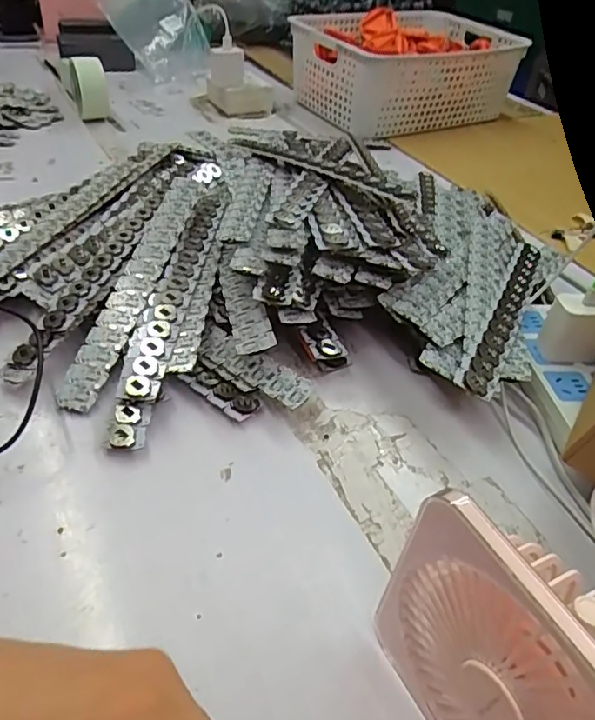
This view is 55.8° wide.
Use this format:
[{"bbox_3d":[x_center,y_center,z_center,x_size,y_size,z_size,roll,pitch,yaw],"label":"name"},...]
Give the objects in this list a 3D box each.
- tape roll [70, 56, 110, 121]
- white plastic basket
[{"bbox_3d":[-0.304,-0.398,0.825,0.049,0.083,0.094,-9,44,-18],"label":"tape roll"},{"bbox_3d":[0.183,-0.493,0.962,0.346,0.128,0.268,-20,48,-28],"label":"white plastic basket"}]

